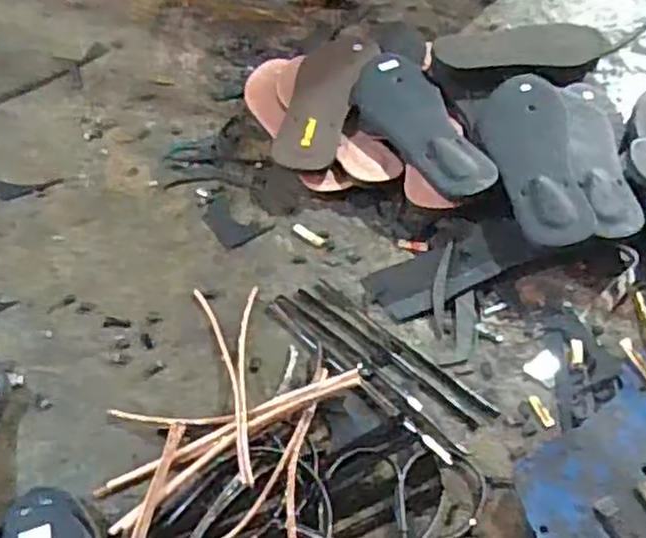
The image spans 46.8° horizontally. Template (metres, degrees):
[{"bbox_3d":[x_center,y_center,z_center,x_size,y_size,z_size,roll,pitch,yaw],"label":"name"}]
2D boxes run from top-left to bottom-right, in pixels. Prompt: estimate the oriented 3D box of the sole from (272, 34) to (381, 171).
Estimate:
[{"bbox_3d":[0.000,-0.212,0.937,0.087,0.042,0.232,14,56,11],"label":"sole"}]

